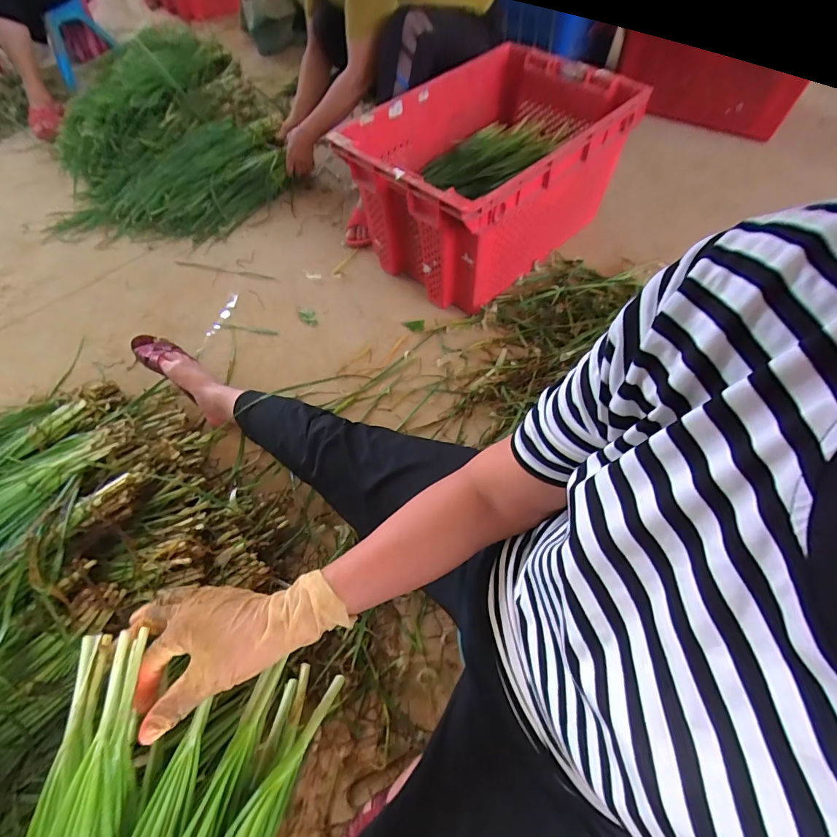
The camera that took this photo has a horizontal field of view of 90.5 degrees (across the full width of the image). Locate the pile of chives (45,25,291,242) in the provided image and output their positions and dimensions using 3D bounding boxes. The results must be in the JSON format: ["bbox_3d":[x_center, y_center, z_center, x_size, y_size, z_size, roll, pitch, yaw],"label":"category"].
[{"bbox_3d":[-0.769,-0.858,1.244,0.661,0.273,0.698,-12,60,-6],"label":"pile of chives"}]

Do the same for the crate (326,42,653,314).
[{"bbox_3d":[0.166,-0.599,1.036,0.437,0.325,0.624,39,67,21],"label":"crate"}]

